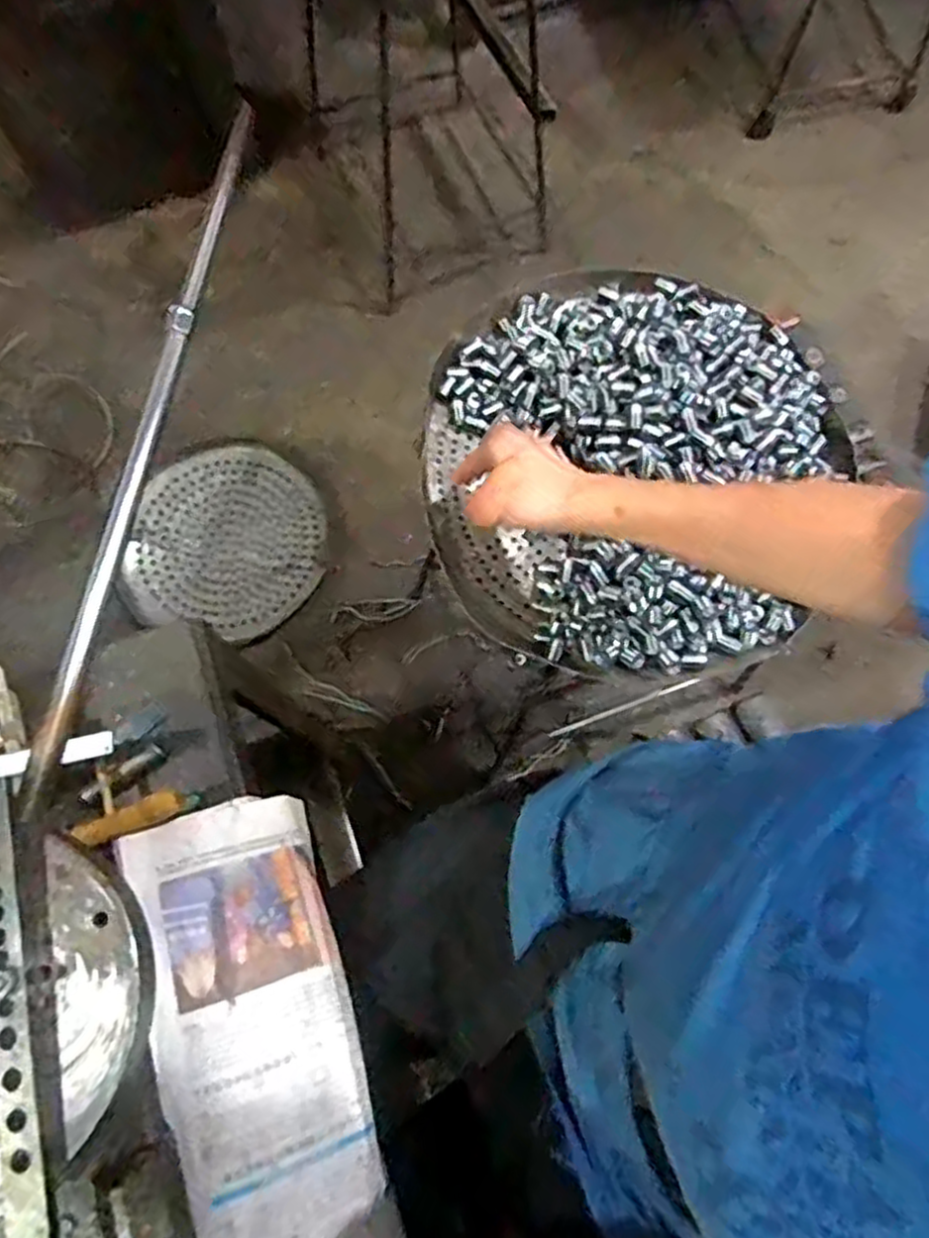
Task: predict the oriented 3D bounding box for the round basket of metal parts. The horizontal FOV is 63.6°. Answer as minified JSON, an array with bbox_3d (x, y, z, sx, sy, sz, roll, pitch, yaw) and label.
[{"bbox_3d":[0.145,-0.146,0.669,0.361,0.071,0.385,0,73,0],"label":"round basket of metal parts"}]

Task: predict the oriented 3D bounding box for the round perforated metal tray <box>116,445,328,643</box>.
[{"bbox_3d":[-0.439,-0.147,1.401,0.346,0.038,0.351,0,73,0],"label":"round perforated metal tray"}]

